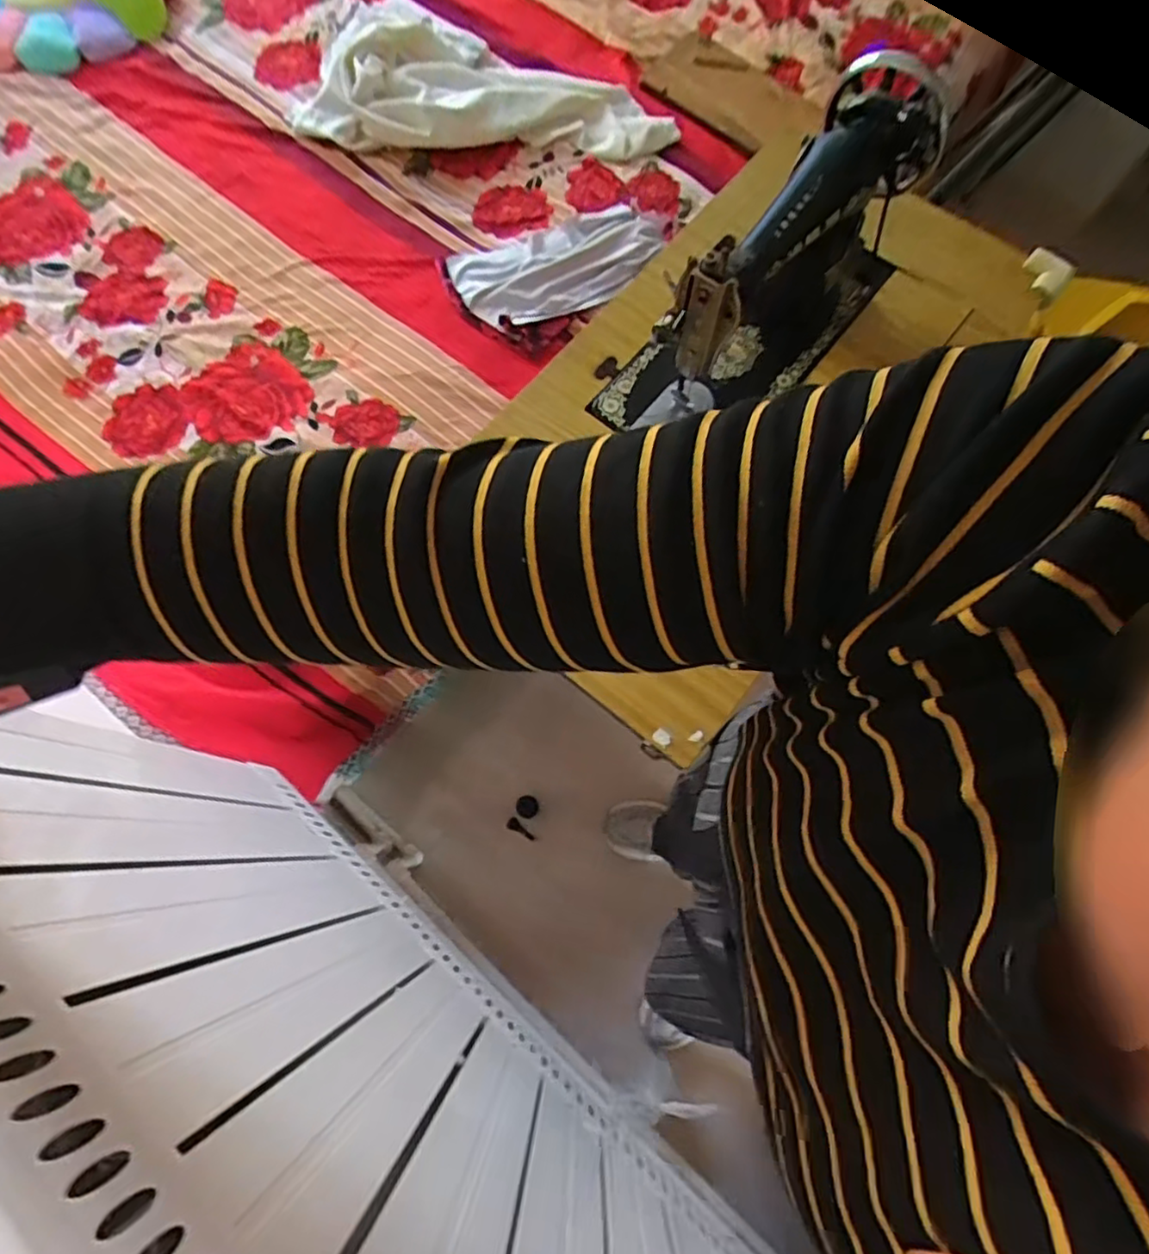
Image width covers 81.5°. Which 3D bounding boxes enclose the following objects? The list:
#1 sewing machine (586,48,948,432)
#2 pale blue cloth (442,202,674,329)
[{"bbox_3d":[0.245,-0.418,0.769,0.508,0.219,0.158,-42,76,-12],"label":"sewing machine"},{"bbox_3d":[-0.016,-0.662,1.223,0.411,0.049,0.203,-25,74,-7],"label":"pale blue cloth"}]

